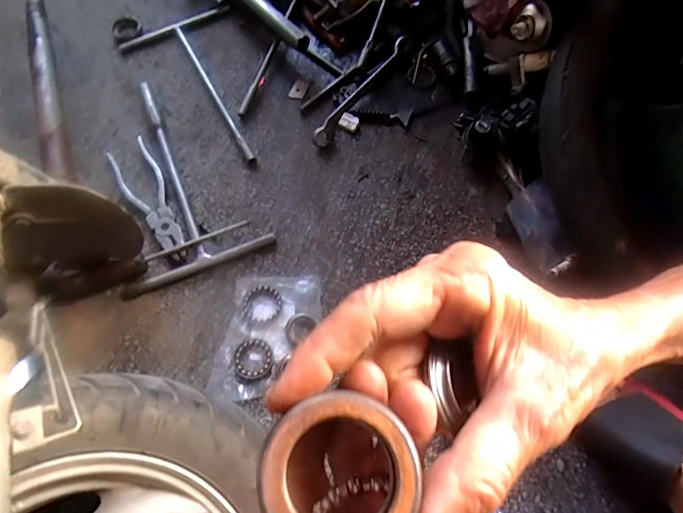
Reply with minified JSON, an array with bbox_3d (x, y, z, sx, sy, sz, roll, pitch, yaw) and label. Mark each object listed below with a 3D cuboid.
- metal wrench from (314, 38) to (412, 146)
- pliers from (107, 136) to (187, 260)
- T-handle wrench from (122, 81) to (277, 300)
[{"bbox_3d":[0.030,-0.237,0.626,0.021,0.021,0.218,36,70,12],"label":"metal wrench"},{"bbox_3d":[-0.240,-0.078,0.567,0.050,0.017,0.190,-32,72,-14],"label":"pliers"},{"bbox_3d":[-0.225,-0.108,0.579,0.181,0.019,0.293,-21,70,-11],"label":"T-handle wrench"}]

